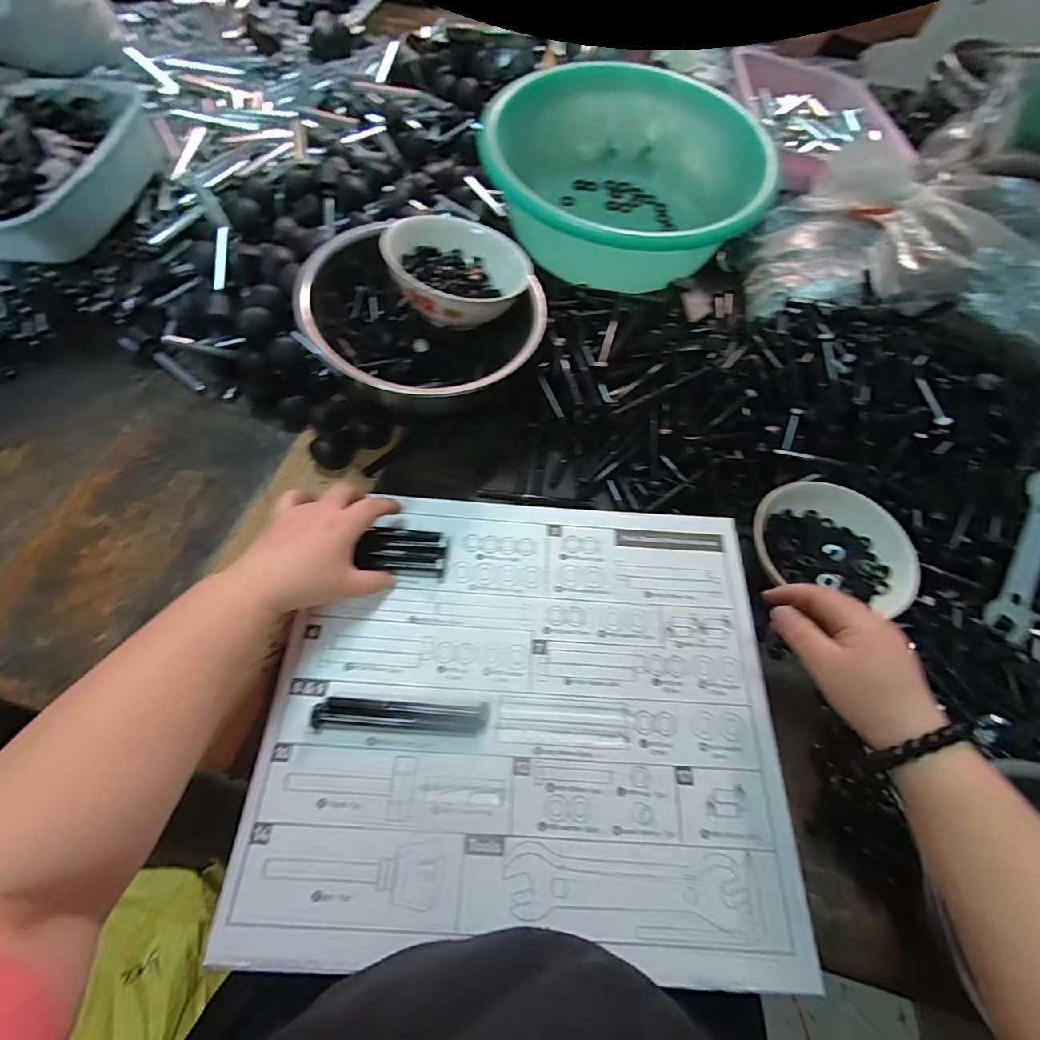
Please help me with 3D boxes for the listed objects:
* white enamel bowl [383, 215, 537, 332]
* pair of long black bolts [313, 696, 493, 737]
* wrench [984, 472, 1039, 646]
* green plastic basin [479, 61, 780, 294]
[{"bbox_3d":[-0.062,-0.229,0.447,0.113,0.057,0.119,34,66,15],"label":"white enamel bowl"},{"bbox_3d":[-0.087,0.145,0.355,0.124,0.014,0.023,2,62,-2],"label":"pair of long black bolts"},{"bbox_3d":[0.437,0.029,0.411,0.036,0.011,0.154,23,82,10],"label":"wrench"},{"bbox_3d":[0.136,-0.473,0.652,0.330,0.127,0.330,7,62,1],"label":"green plastic basin"}]

